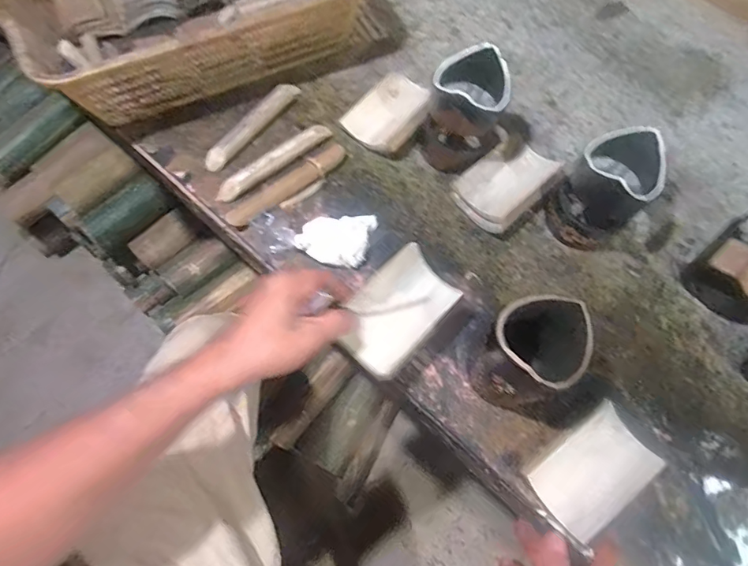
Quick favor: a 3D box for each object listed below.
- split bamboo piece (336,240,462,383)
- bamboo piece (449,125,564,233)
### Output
[{"bbox_3d":[0.021,0.028,0.461,0.074,0.029,0.116,40,72,14],"label":"split bamboo piece"},{"bbox_3d":[0.150,-0.119,0.558,0.084,0.032,0.124,38,71,13],"label":"bamboo piece"}]

